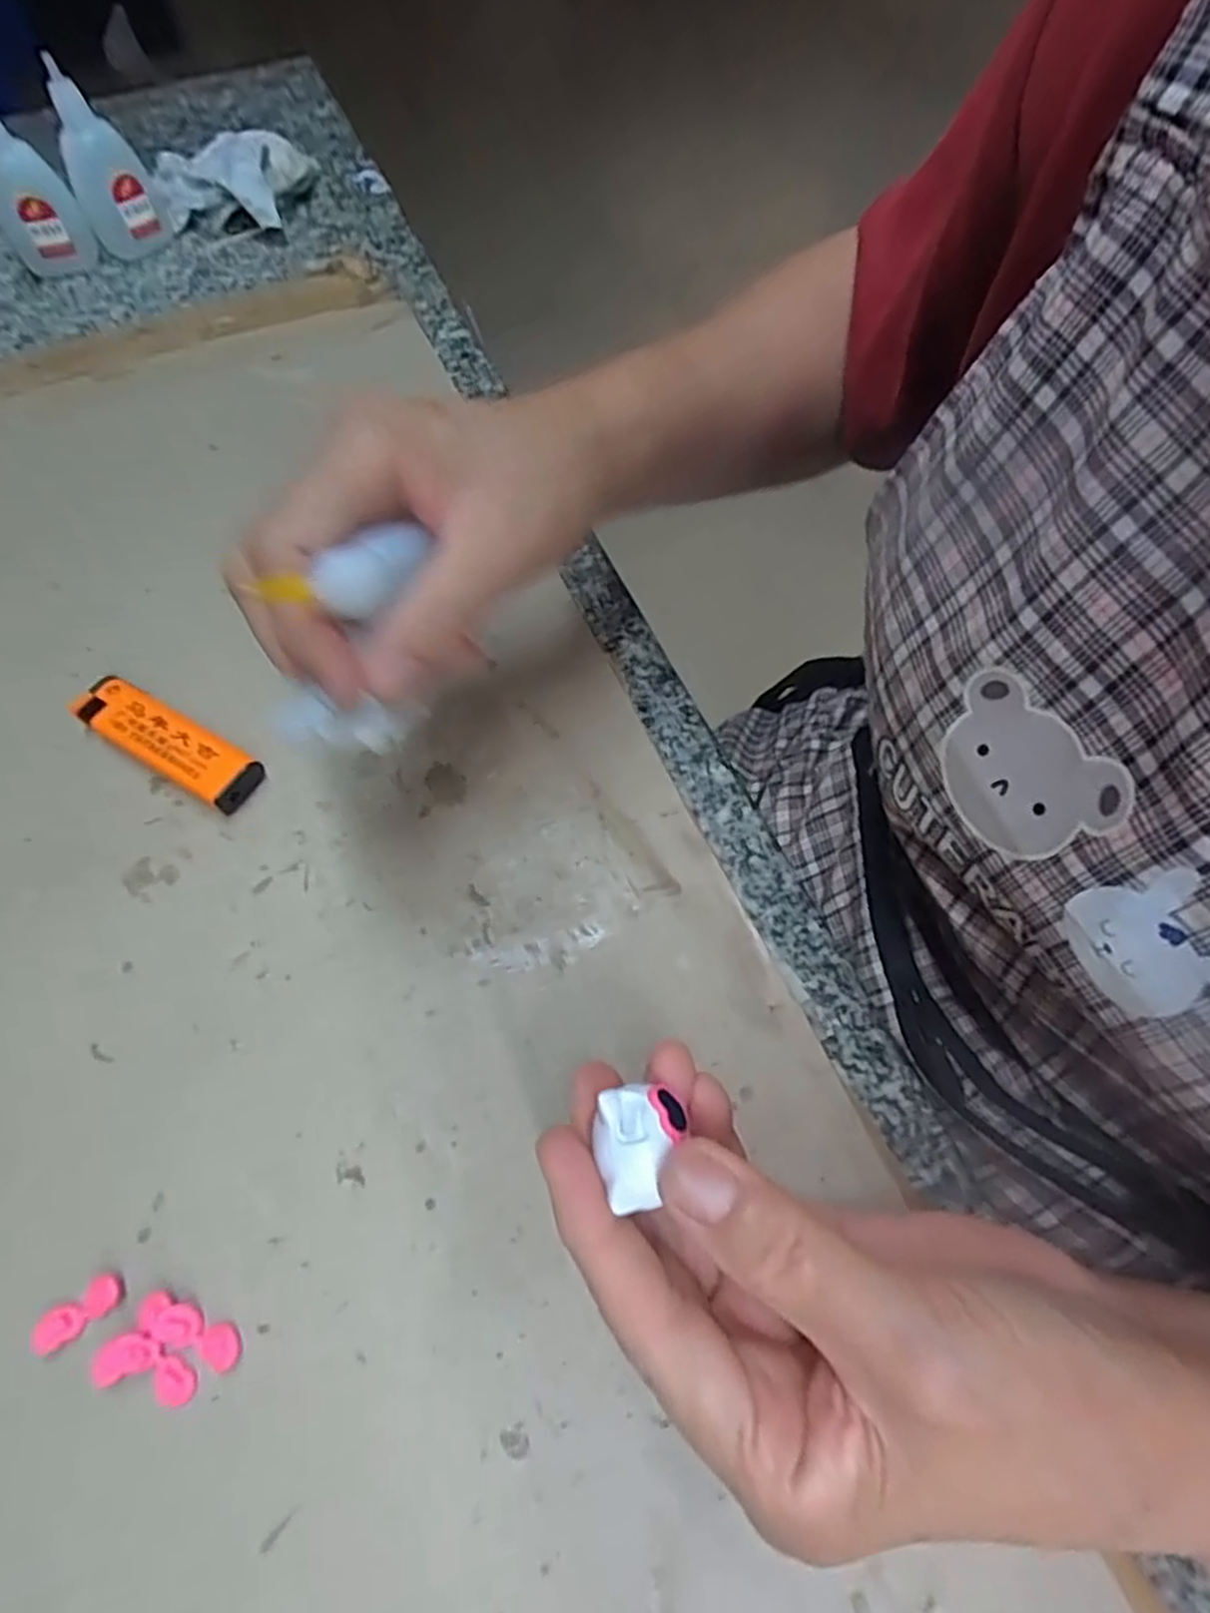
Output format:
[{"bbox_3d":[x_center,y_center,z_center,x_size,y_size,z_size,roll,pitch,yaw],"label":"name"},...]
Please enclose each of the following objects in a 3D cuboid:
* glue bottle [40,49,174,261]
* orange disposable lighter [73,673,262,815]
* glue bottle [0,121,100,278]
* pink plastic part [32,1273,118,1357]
[{"bbox_3d":[-0.288,-0.369,0.440,0.042,0.085,0.020,-22,63,-13],"label":"glue bottle"},{"bbox_3d":[-0.170,-0.025,0.297,0.082,0.015,0.022,28,66,15],"label":"orange disposable lighter"},{"bbox_3d":[-0.334,-0.361,0.432,0.038,0.096,0.040,-36,67,-19],"label":"glue bottle"},{"bbox_3d":[-0.147,0.141,0.212,0.024,0.004,0.011,-33,66,-15],"label":"pink plastic part"}]

